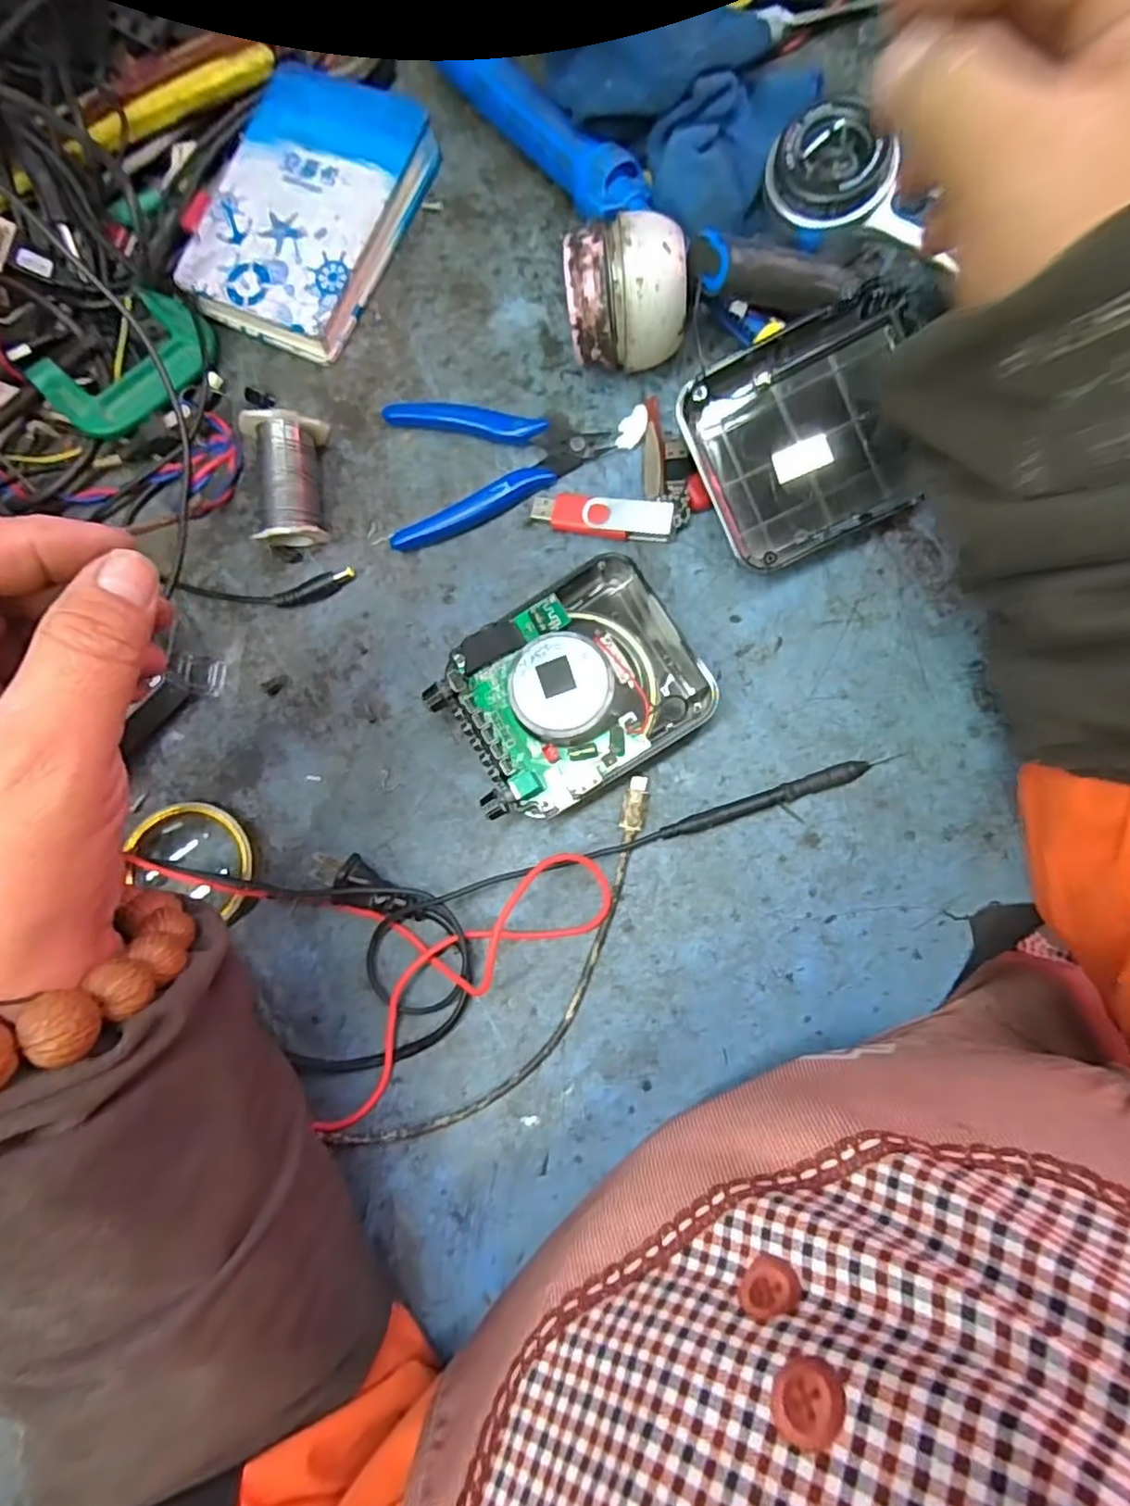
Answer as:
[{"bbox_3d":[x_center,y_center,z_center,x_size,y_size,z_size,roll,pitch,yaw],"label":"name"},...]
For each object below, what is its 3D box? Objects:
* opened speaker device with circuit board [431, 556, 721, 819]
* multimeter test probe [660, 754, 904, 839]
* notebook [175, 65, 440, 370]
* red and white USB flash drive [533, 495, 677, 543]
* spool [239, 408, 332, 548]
[{"bbox_3d":[0.004,-0.032,0.318,0.118,0.040,0.096,-31,81,3],"label":"opened speaker device with circuit board"},{"bbox_3d":[0.100,0.020,0.313,0.112,0.011,0.009,-19,82,5],"label":"multimeter test probe"},{"bbox_3d":[-0.146,-0.307,0.378,0.098,0.028,0.144,25,88,10],"label":"notebook"},{"bbox_3d":[0.019,-0.121,0.340,0.074,0.010,0.022,10,85,9],"label":"red and white USB flash drive"},{"bbox_3d":[-0.146,-0.144,0.355,0.037,0.036,0.065,-5,83,7],"label":"spool"}]

